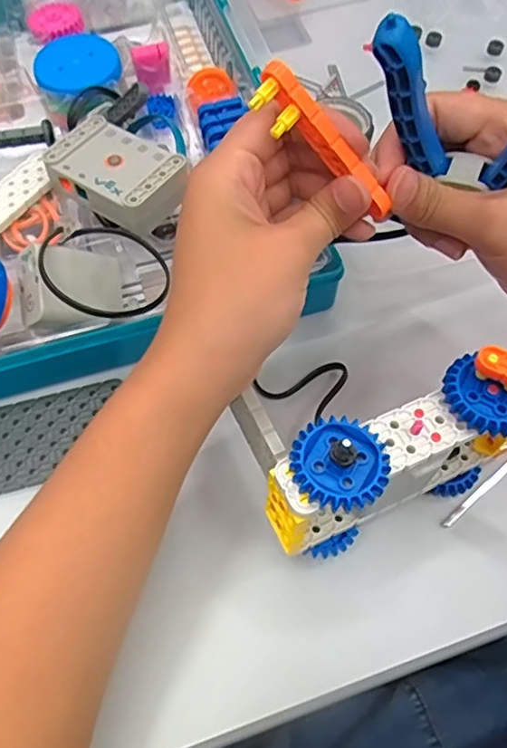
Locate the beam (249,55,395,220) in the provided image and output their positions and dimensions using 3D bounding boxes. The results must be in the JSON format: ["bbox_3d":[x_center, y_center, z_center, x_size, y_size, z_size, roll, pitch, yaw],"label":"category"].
[{"bbox_3d":[0.029,-0.090,0.231,0.073,0.012,0.014,39,68,-21],"label":"beam"}]

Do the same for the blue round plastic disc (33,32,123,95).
[{"bbox_3d":[-0.127,-0.224,0.418,0.060,0.008,0.050,-10,65,-3],"label":"blue round plastic disc"}]

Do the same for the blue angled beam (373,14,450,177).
[{"bbox_3d":[0.062,-0.104,0.224,0.014,0.073,0.009,-17,63,22],"label":"blue angled beam"}]

